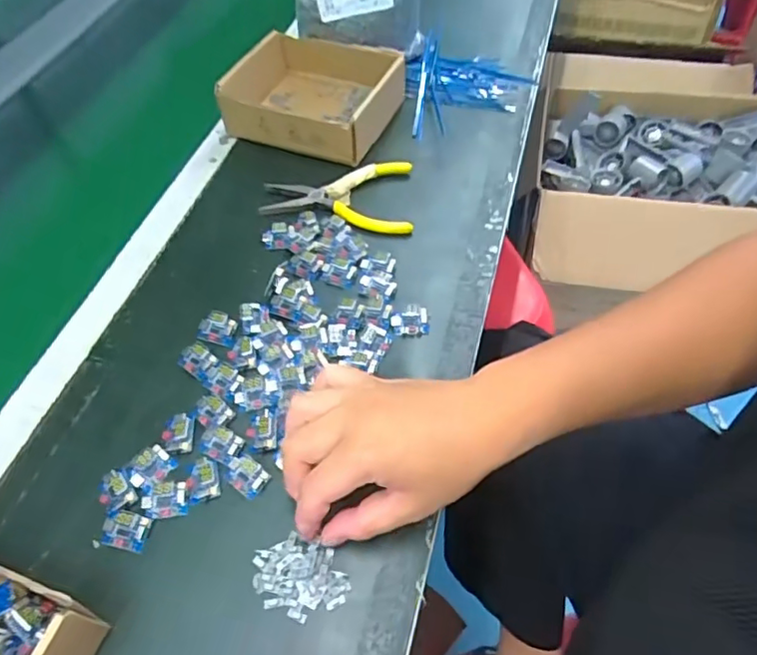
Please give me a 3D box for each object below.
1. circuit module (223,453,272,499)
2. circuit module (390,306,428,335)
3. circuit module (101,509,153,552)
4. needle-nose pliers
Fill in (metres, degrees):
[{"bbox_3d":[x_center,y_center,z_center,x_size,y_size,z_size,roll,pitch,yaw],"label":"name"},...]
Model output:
[{"bbox_3d":[-0.090,0.103,0.397,0.025,0.011,0.022,33,62,24],"label":"circuit module"},{"bbox_3d":[0.026,-0.006,0.470,0.030,0.006,0.027,1,54,4],"label":"circuit module"},{"bbox_3d":[-0.168,0.133,0.380,0.031,0.005,0.022,11,55,11],"label":"circuit module"},{"bbox_3d":[-0.041,-0.127,0.558,0.144,0.015,0.093,-1,54,3],"label":"needle-nose pliers"}]

